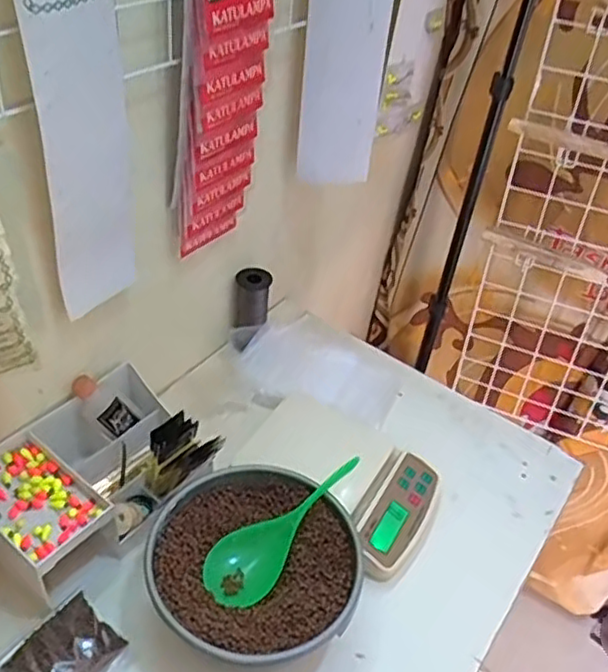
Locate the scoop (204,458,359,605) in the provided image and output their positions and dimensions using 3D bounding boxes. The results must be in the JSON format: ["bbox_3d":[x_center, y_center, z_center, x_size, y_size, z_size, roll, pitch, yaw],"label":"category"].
[{"bbox_3d":[-0.018,0.186,0.668,0.183,0.027,0.059,-40,58,-22],"label":"scoop"}]

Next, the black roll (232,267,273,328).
[{"bbox_3d":[-0.072,-0.054,0.944,0.050,0.062,0.059,3,41,-5],"label":"black roll"}]

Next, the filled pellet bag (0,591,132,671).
[{"bbox_3d":[-0.217,0.300,0.629,0.076,0.041,0.093,28,45,22],"label":"filled pellet bag"}]

